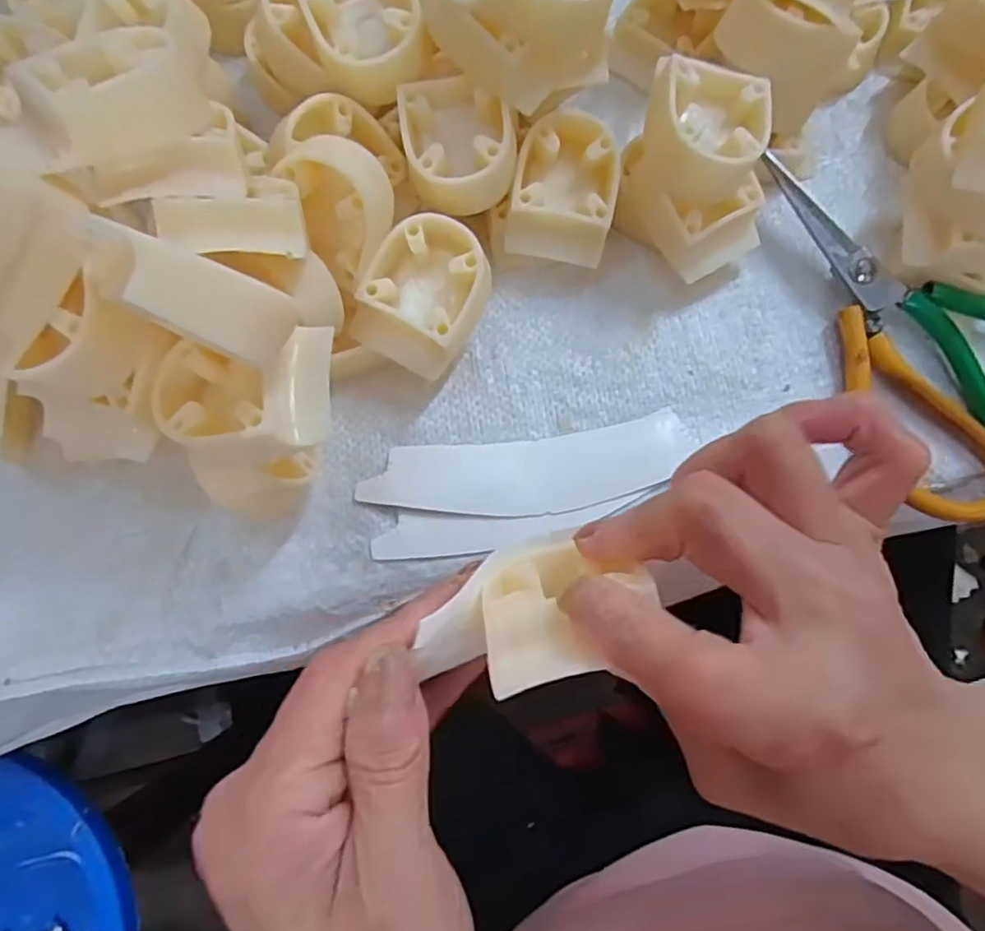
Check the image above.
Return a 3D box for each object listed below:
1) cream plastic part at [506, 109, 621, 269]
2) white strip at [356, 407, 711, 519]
[{"bbox_3d":[0.033,-0.124,0.296,0.044,0.038,0.055,12,79,2],"label":"cream plastic part"},{"bbox_3d":[0.017,0.003,0.285,0.144,0.005,0.037,-9,79,-2],"label":"white strip"}]

